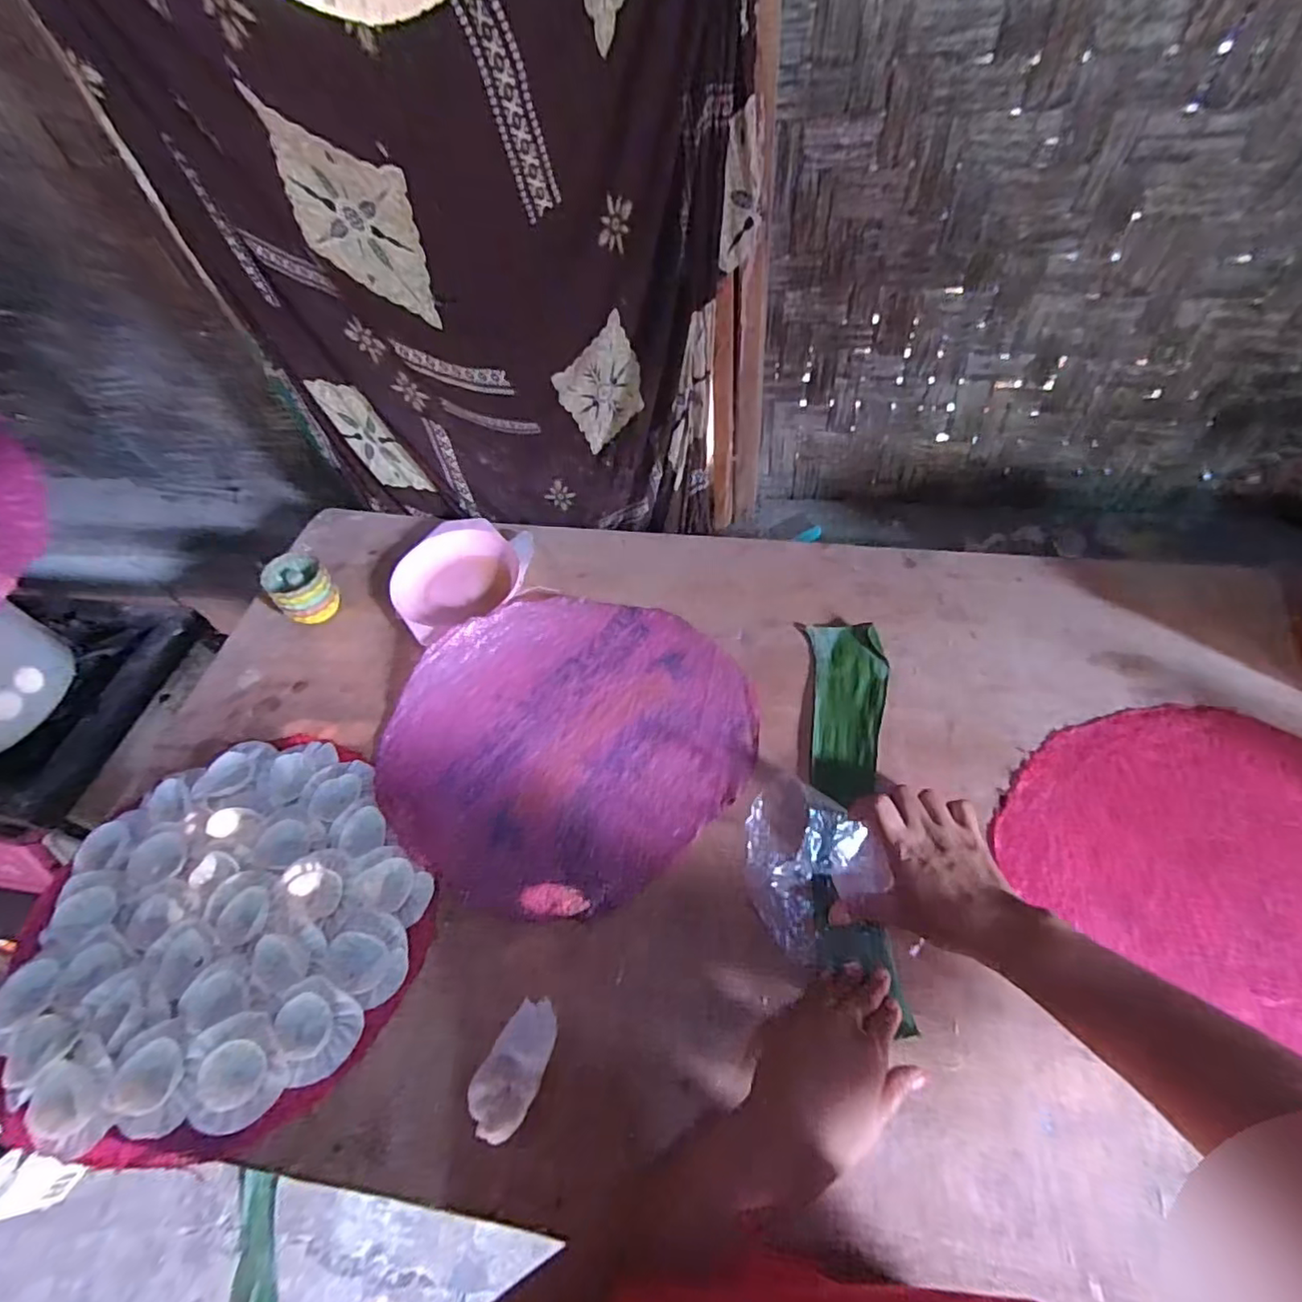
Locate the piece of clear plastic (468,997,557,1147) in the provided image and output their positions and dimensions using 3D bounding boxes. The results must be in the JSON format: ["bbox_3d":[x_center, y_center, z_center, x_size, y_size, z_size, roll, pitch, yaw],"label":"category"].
[{"bbox_3d":[-0.094,0.301,0.441,0.042,0.036,0.084,28,63,22],"label":"piece of clear plastic"}]

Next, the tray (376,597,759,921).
[{"bbox_3d":[-0.081,0.075,0.595,0.318,0.029,0.331,-2,56,4],"label":"tray"}]

